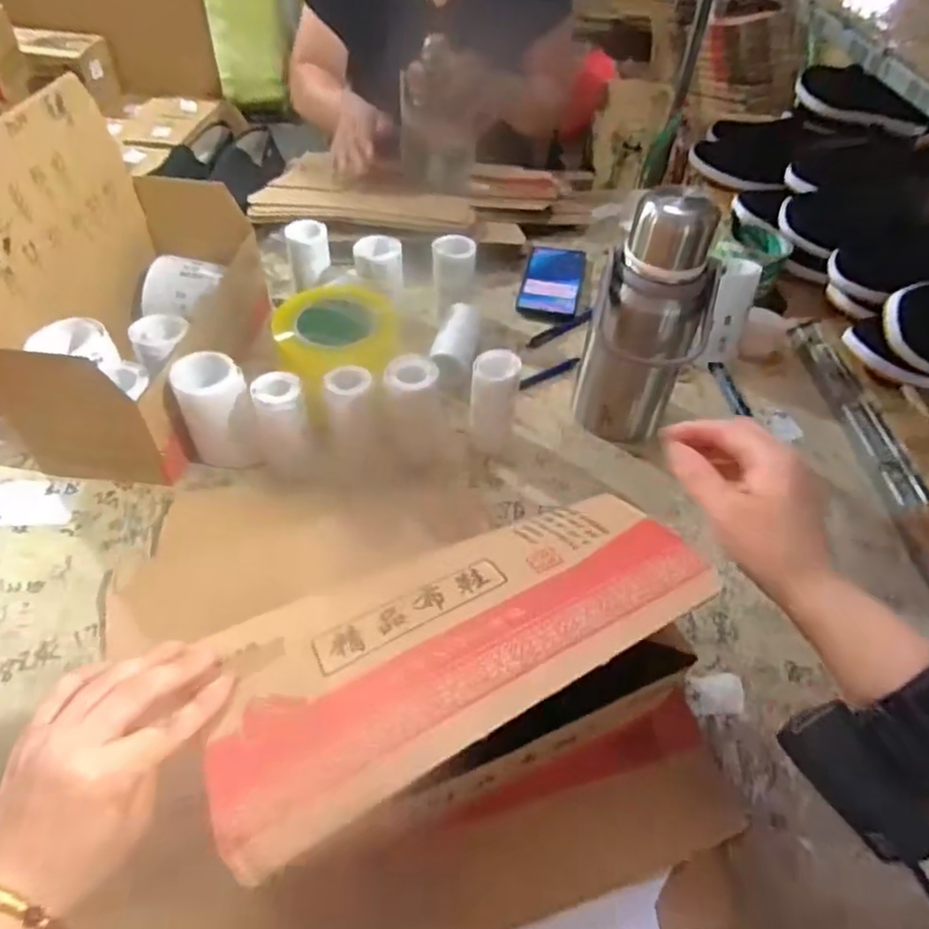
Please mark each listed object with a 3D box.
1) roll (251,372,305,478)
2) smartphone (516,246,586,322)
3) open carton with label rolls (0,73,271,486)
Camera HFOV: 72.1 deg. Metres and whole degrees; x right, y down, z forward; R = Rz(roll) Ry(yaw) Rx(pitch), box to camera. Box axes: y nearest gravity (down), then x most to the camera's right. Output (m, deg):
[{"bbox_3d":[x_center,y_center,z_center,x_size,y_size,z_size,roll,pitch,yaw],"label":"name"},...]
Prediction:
[{"bbox_3d":[-0.166,-0.035,0.587,0.047,0.087,0.045,-13,50,-14],"label":"roll"},{"bbox_3d":[0.116,-0.245,0.842,0.076,0.011,0.171,4,45,11],"label":"smartphone"},{"bbox_3d":[-0.325,-0.193,0.615,0.163,0.222,0.339,7,48,2],"label":"open carton with label rolls"}]

